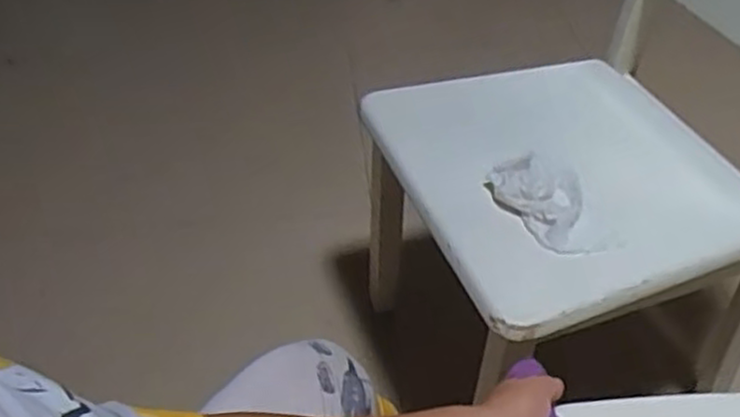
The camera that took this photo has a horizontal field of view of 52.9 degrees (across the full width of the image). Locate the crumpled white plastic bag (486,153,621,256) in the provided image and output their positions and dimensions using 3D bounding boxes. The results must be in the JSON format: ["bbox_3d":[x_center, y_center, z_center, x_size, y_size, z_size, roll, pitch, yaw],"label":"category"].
[{"bbox_3d":[0.205,-0.007,0.853,0.093,0.032,0.147,-13,45,-14],"label":"crumpled white plastic bag"}]

